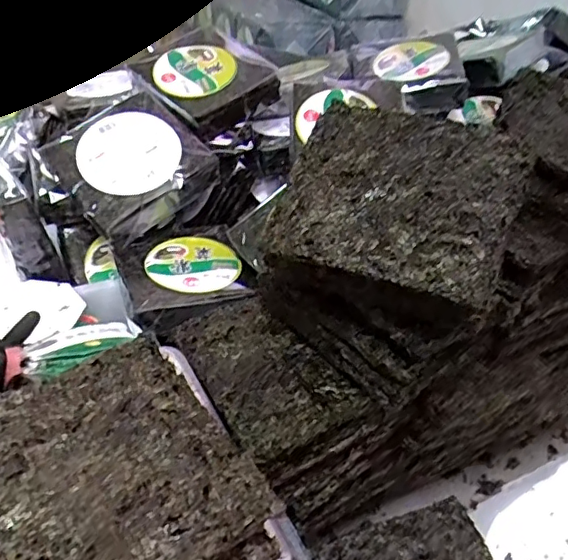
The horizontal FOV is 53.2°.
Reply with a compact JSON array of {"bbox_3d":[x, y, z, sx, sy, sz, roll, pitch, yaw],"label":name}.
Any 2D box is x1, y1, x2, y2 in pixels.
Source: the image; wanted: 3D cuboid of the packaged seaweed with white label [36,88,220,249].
[{"bbox_3d":[-0.238,-0.185,0.884,0.209,0.052,0.211,-38,78,-19],"label":"packaged seaweed with white label"}]

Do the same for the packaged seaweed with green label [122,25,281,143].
[{"bbox_3d":[-0.140,-0.345,0.984,0.197,0.081,0.212,-41,69,-19],"label":"packaged seaweed with green label"}]

